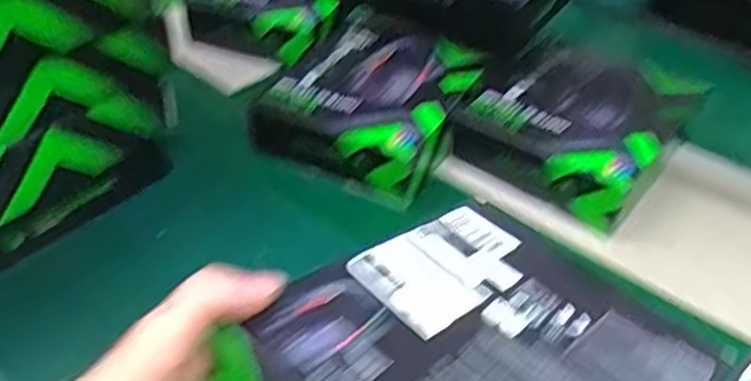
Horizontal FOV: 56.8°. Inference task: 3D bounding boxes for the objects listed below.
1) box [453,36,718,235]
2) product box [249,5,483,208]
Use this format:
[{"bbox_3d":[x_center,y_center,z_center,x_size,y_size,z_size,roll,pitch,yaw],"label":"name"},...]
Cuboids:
[{"bbox_3d":[0.181,-0.061,0.613,0.158,0.048,0.191,26,47,27],"label":"box"},{"bbox_3d":[0.000,-0.085,0.641,0.159,0.053,0.194,19,45,21],"label":"product box"}]

